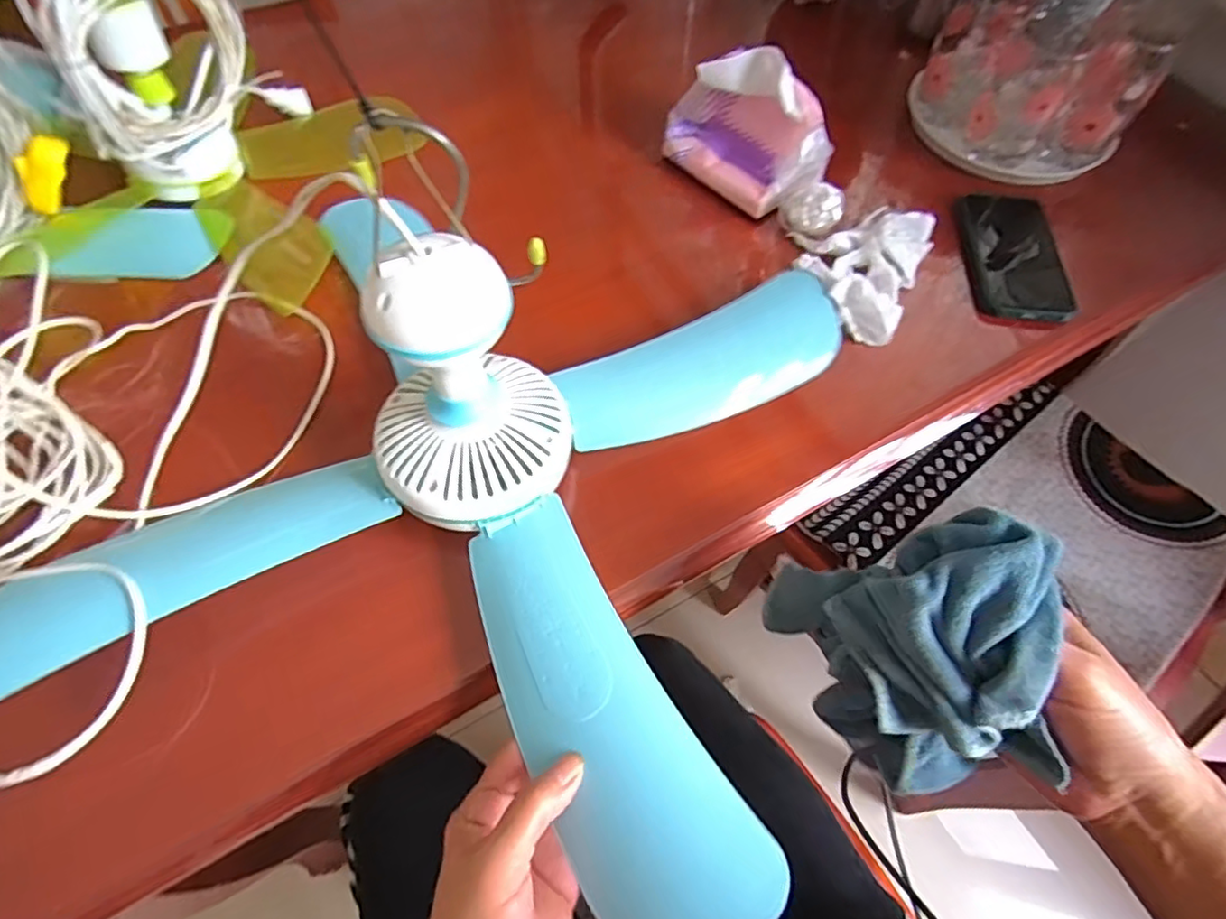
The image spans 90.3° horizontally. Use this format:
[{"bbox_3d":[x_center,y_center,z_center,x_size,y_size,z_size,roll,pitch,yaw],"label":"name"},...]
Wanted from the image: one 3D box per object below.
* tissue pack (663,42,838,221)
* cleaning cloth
[{"bbox_3d":[0.113,-0.280,0.508,0.073,0.084,0.136,-38,69,-20],"label":"tissue pack"},{"bbox_3d":[0.143,0.091,0.280,0.085,0.107,0.108,-7,62,-6],"label":"cleaning cloth"}]

